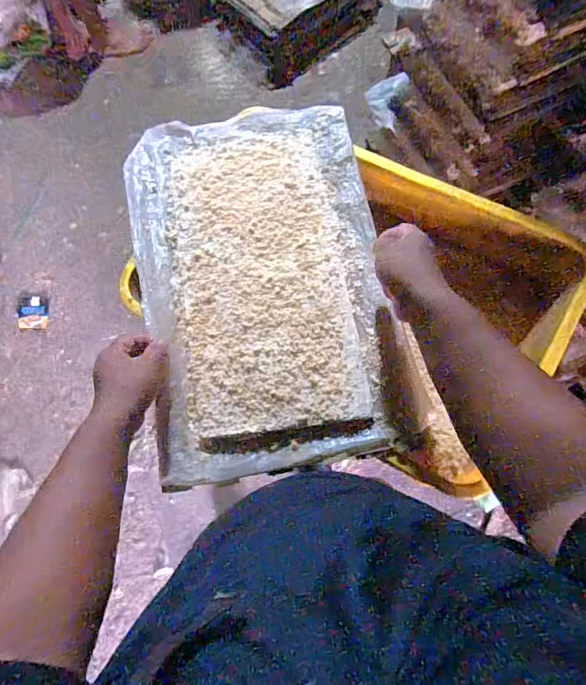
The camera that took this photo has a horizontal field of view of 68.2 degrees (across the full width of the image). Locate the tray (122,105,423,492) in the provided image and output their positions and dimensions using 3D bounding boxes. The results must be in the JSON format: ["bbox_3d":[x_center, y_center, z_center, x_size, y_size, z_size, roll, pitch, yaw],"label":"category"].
[{"bbox_3d":[-0.049,-0.102,0.608,0.330,0.054,0.536,-11,73,-1],"label":"tray"}]

